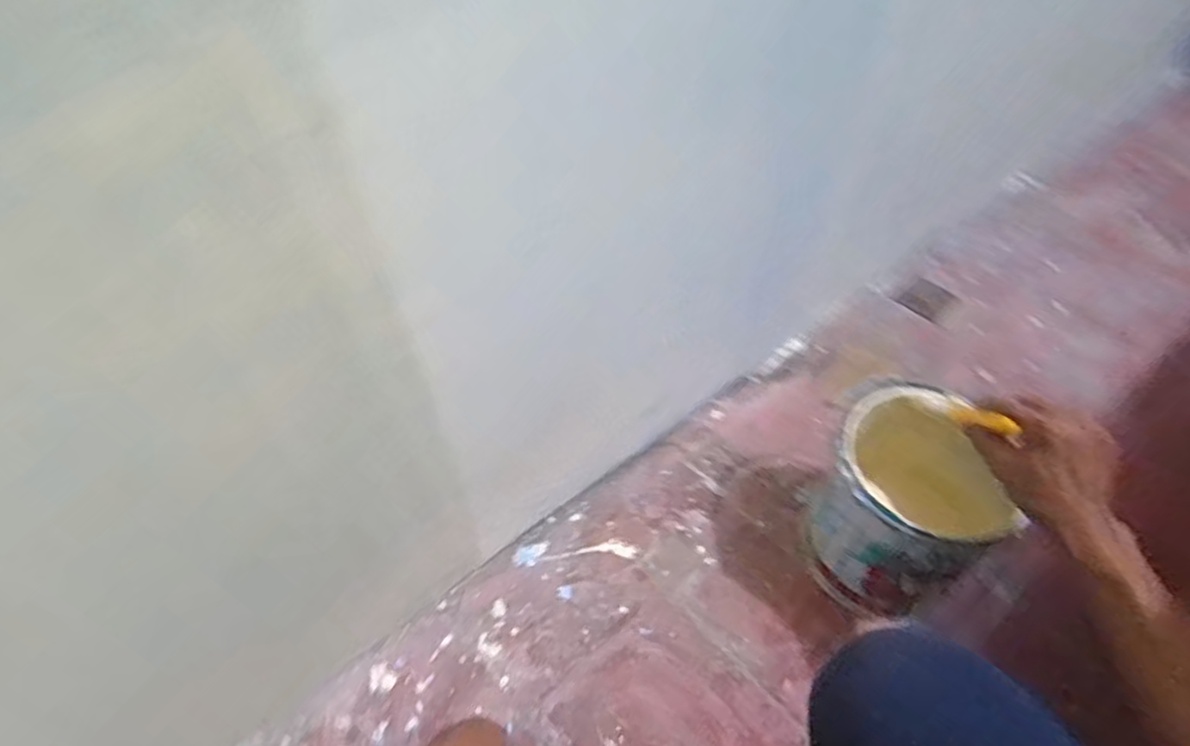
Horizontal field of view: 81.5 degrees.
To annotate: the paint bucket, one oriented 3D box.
[{"bbox_3d":[0.326,0.135,0.737,0.157,0.186,0.184,36,58,27],"label":"paint bucket"}]

